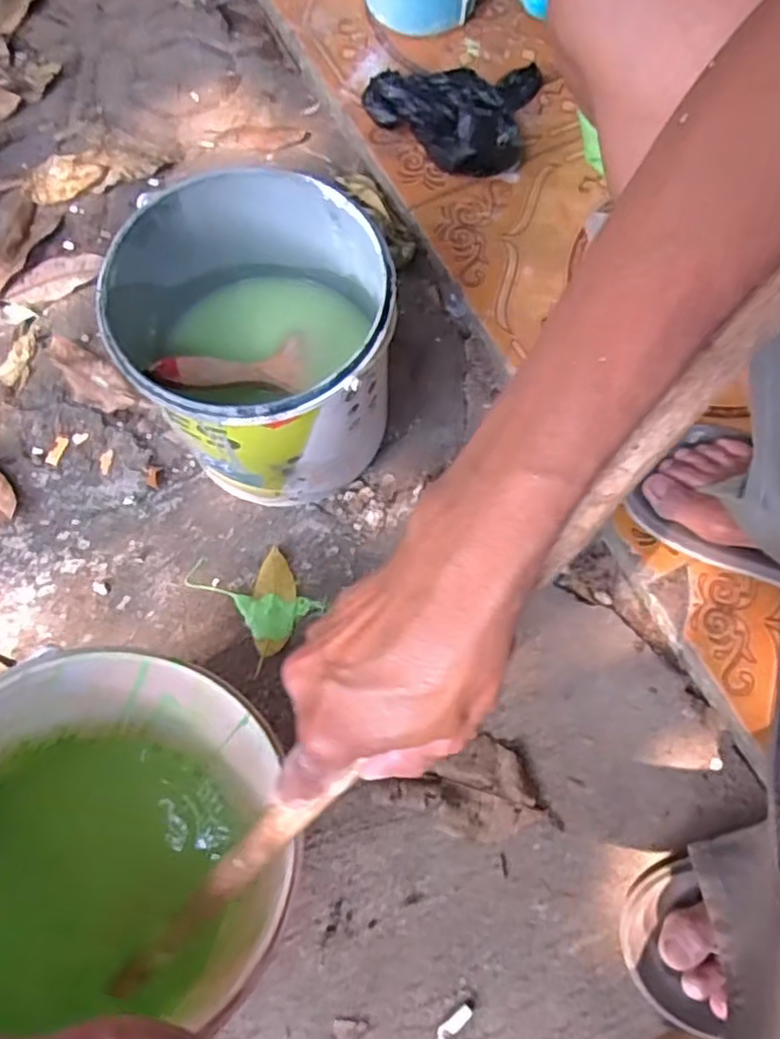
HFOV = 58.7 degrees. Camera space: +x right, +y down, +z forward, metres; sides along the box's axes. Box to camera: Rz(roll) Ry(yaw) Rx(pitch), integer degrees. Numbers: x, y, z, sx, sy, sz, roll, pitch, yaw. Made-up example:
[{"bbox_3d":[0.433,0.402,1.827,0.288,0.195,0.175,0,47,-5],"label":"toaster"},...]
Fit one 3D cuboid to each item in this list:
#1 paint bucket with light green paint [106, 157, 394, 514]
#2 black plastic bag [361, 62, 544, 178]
[{"bbox_3d":[-0.090,-0.115,0.514,0.172,0.191,0.171,1,72,-2],"label":"paint bucket with light green paint"},{"bbox_3d":[0.069,-0.379,0.654,0.168,0.044,0.107,-10,72,-5],"label":"black plastic bag"}]

